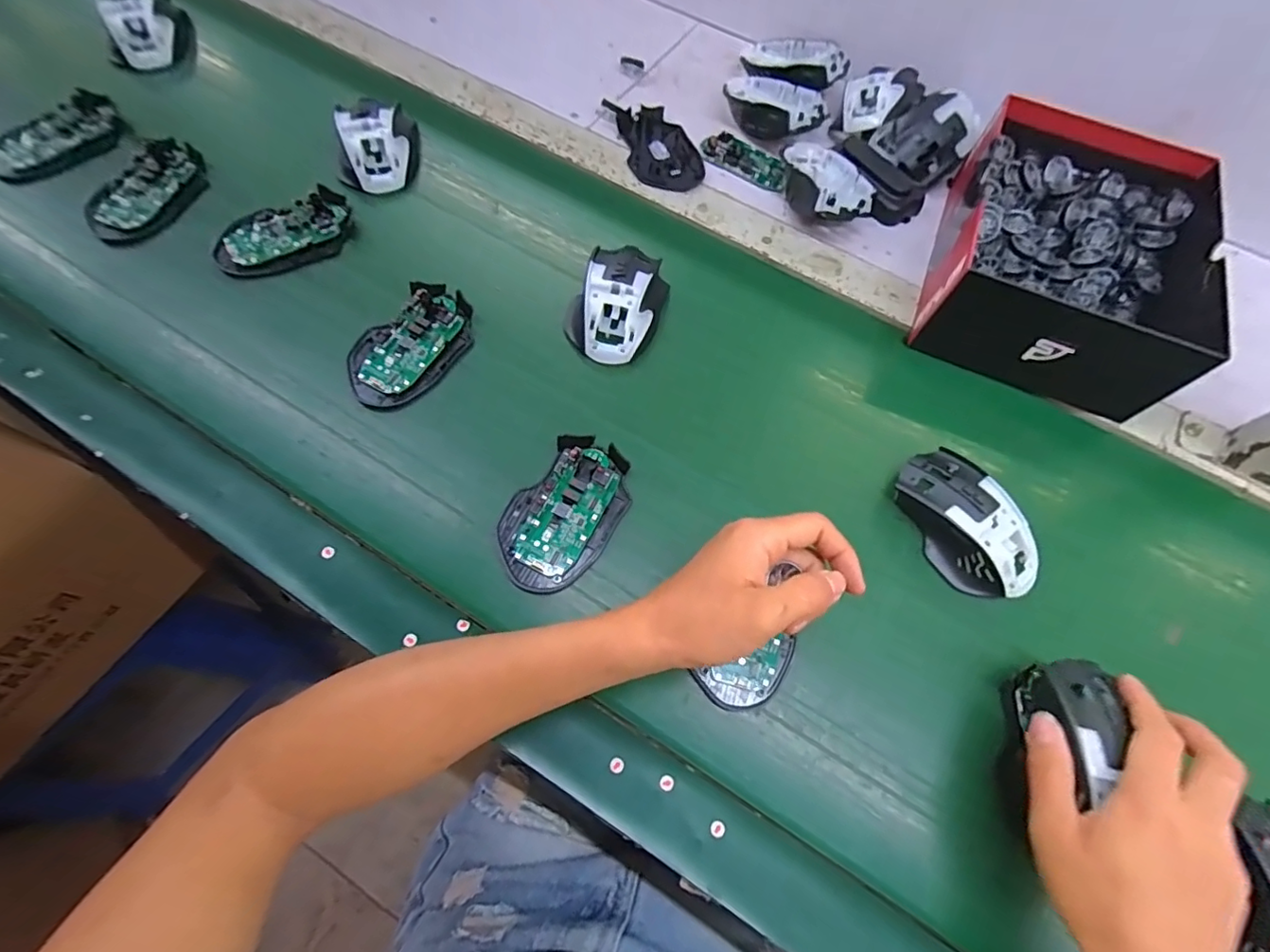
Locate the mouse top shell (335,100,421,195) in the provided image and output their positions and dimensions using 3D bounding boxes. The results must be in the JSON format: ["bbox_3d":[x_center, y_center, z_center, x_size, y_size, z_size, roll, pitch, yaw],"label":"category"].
[{"bbox_3d":[-0.242,-0.315,0.524,0.071,0.038,0.100,-9,68,-8],"label":"mouse top shell"}]

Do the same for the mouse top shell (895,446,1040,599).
[{"bbox_3d":[0.241,0.034,0.403,0.065,0.039,0.117,-27,71,-15],"label":"mouse top shell"}]

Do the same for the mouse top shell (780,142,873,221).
[{"bbox_3d":[0.185,-0.279,0.535,0.071,0.040,0.113,-11,68,-9],"label":"mouse top shell"}]

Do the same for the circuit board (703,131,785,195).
[{"bbox_3d":[0.113,-0.320,0.567,0.094,0.007,0.044,30,67,10],"label":"circuit board"}]

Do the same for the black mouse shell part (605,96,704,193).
[{"bbox_3d":[0.023,-0.340,0.568,0.073,0.013,0.120,-16,68,-10],"label":"black mouse shell part"}]

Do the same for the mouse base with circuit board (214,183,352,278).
[{"bbox_3d":[-0.301,-0.208,0.480,0.113,0.021,0.063,-33,72,-17],"label":"mouse base with circuit board"}]

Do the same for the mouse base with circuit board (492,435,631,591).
[{"bbox_3d":[-0.049,0.026,0.396,0.070,0.019,0.114,33,68,11],"label":"mouse base with circuit board"}]

